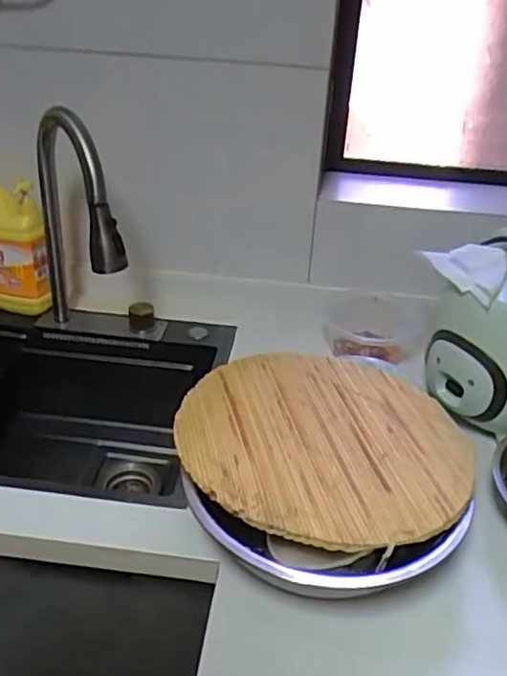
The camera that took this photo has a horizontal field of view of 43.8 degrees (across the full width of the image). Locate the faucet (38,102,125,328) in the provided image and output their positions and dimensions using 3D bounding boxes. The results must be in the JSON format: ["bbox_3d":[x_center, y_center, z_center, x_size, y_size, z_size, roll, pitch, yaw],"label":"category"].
[{"bbox_3d":[-0.273,-0.158,0.982,0.056,0.381,0.257,-17,37,-30],"label":"faucet"}]

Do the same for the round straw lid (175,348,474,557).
[{"bbox_3d":[0.081,0.114,0.758,0.337,0.019,0.315,2,32,-1],"label":"round straw lid"}]

